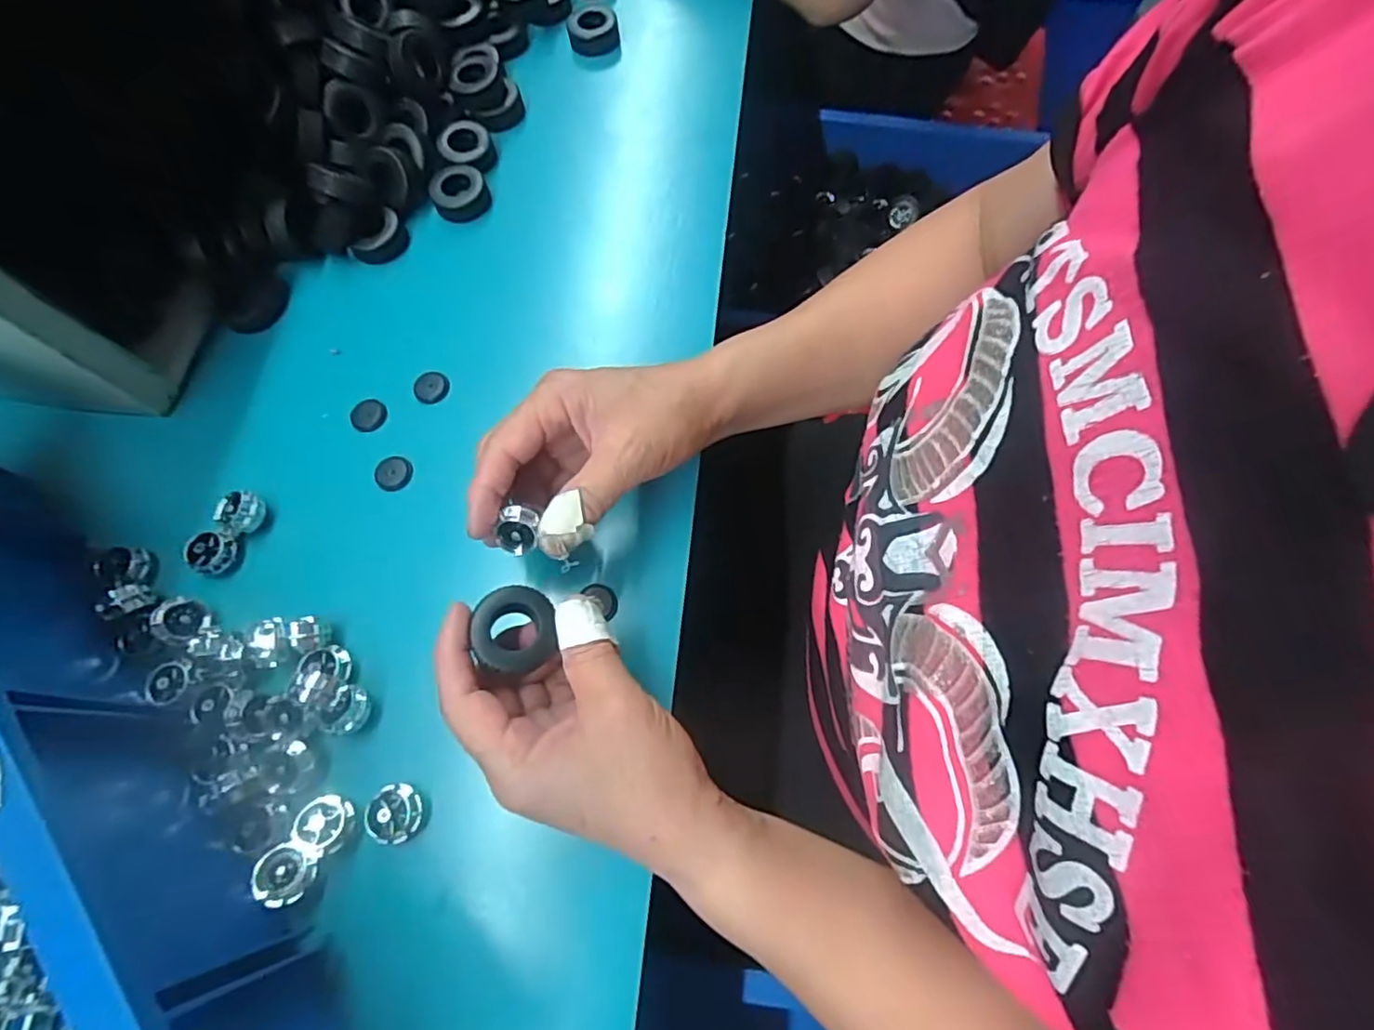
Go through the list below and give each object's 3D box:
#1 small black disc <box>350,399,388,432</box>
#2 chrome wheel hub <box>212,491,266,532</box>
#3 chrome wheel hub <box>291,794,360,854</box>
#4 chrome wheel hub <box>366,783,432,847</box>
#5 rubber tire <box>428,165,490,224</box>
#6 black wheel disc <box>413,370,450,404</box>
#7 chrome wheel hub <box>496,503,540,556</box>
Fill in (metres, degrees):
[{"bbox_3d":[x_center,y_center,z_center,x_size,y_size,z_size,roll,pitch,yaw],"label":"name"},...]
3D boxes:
[{"bbox_3d":[-0.197,-0.062,0.396,0.025,0.004,0.021,27,71,9],"label":"small black disc"},{"bbox_3d":[-0.249,-0.002,0.361,0.020,0.015,0.021,0,69,0],"label":"chrome wheel hub"},{"bbox_3d":[-0.170,0.145,0.300,0.026,0.013,0.022,16,70,6],"label":"chrome wheel hub"},{"bbox_3d":[-0.136,0.140,0.302,0.026,0.015,0.025,0,69,0],"label":"chrome wheel hub"},{"bbox_3d":[-0.159,-0.226,0.449,0.038,0.011,0.040,-24,71,-9],"label":"rubber tire"},{"bbox_3d":[-0.160,-0.080,0.400,0.021,0.004,0.022,0,69,0],"label":"black wheel disc"},{"bbox_3d":[-0.081,0.007,0.305,0.015,0.014,0.023,1,111,-19],"label":"chrome wheel hub"}]

